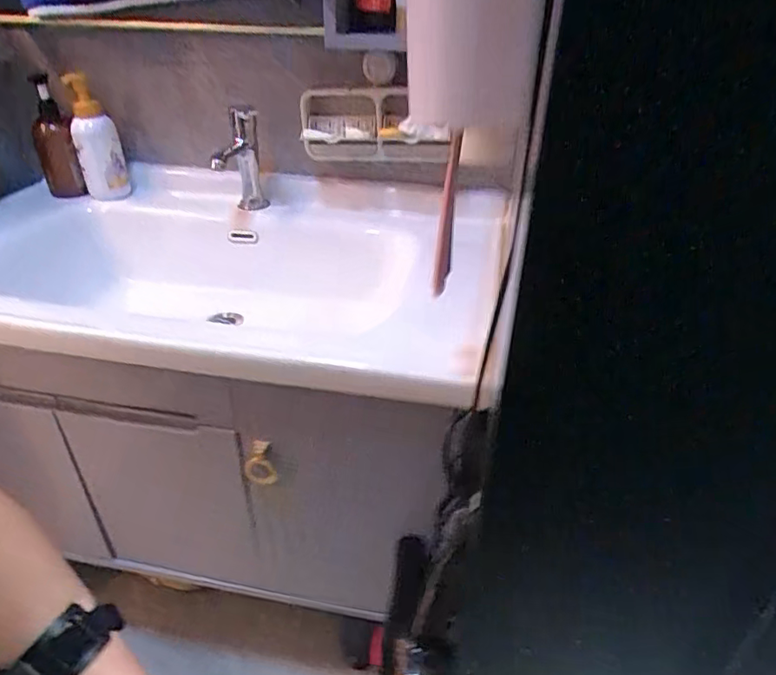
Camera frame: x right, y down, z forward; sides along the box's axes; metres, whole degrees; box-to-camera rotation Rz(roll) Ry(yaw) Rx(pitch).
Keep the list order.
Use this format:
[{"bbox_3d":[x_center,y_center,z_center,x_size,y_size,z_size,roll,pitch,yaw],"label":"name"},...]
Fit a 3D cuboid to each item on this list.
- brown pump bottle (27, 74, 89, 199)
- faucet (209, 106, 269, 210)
[{"bbox_3d":[-0.618,-0.364,1.034,0.056,0.206,0.062,-23,44,-29],"label":"brown pump bottle"},{"bbox_3d":[-0.258,-0.299,0.985,0.062,0.177,0.140,1,37,-1],"label":"faucet"}]

